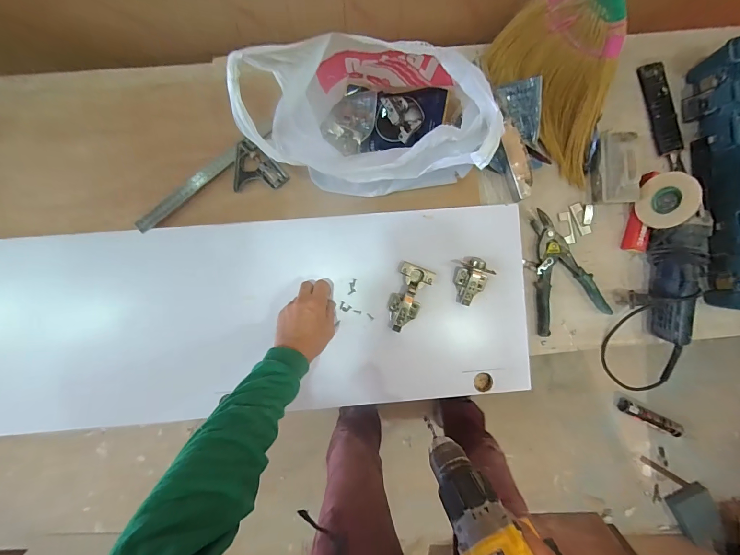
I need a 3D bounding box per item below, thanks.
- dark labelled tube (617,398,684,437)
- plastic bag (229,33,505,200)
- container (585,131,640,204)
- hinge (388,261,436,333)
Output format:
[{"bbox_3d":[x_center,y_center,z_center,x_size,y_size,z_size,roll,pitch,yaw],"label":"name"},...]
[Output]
[{"bbox_3d":[0.990,0.495,1.212,0.232,0.037,0.049,25,90,-2],"label":"dark labelled tube"},{"bbox_3d":[-0.002,-0.243,0.517,0.312,0.249,0.197,4,91,-2],"label":"plastic bag"},{"bbox_3d":[0.455,-0.200,0.645,0.079,0.049,0.124,-4,91,-2],"label":"container"},{"bbox_3d":[0.070,0.037,0.612,0.060,0.022,0.118,19,90,-2],"label":"hinge"}]

